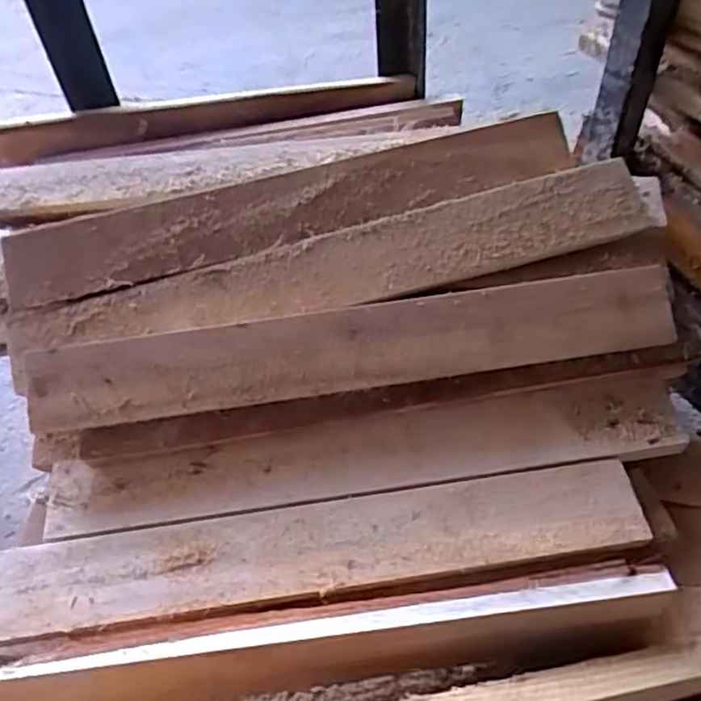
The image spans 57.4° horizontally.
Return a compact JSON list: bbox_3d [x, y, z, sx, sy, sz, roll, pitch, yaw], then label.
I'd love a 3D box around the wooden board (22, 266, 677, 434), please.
[{"bbox_3d":[0.006,0.000,0.491,0.486,0.018,0.065,-8,88,-3],"label":"wooden board"}]

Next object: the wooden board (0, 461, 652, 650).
[{"bbox_3d":[-0.032,0.143,0.455,0.475,0.011,0.064,-8,50,-2],"label":"wooden board"}]

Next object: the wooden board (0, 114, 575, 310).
[{"bbox_3d":[-0.053,-0.123,0.529,0.461,0.015,0.070,-16,79,-3],"label":"wooden board"}]

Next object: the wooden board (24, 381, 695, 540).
[{"bbox_3d":[0.015,0.083,0.488,0.477,0.016,0.062,-7,50,-2],"label":"wooden board"}]

